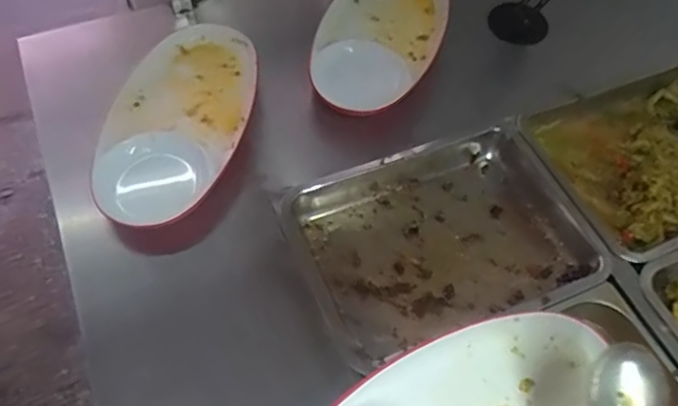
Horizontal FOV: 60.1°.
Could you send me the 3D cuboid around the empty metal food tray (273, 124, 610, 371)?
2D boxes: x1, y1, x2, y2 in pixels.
[{"bbox_3d":[0.140,0.044,0.747,0.364,0.055,0.261,-21,62,-17],"label":"empty metal food tray"}]

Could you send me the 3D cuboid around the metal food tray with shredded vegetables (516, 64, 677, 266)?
[{"bbox_3d":[0.472,-0.074,0.834,0.355,0.052,0.261,-20,61,-17],"label":"metal food tray with shredded vegetables"}]

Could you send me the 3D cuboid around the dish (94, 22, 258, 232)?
[{"bbox_3d":[-0.208,-0.109,0.779,0.164,0.045,0.330,10,57,2],"label":"dish"}]

